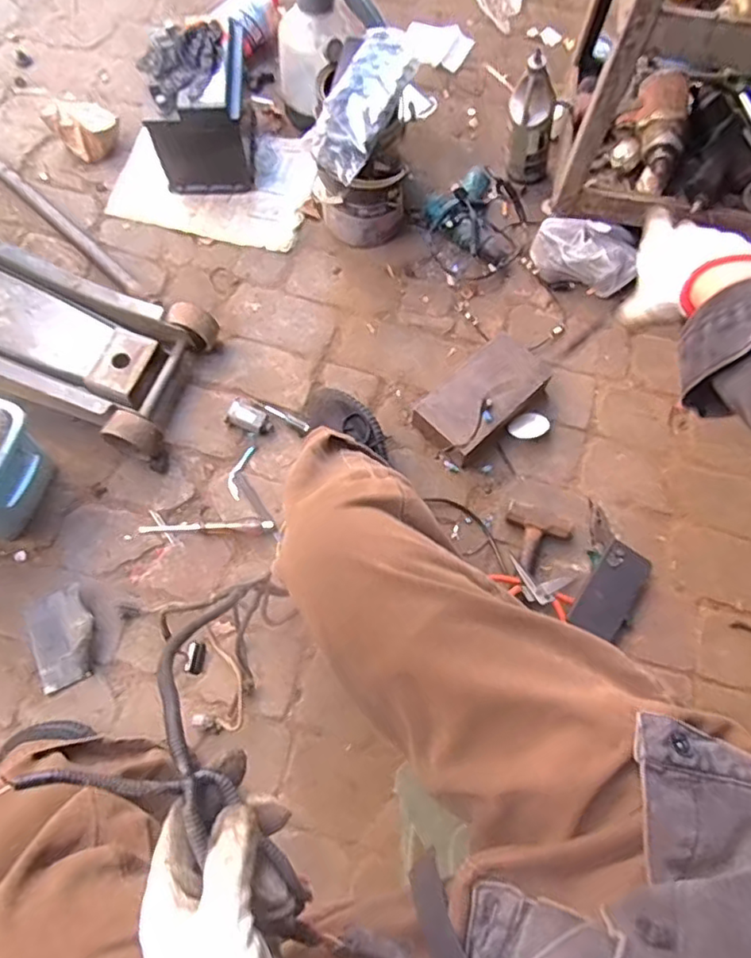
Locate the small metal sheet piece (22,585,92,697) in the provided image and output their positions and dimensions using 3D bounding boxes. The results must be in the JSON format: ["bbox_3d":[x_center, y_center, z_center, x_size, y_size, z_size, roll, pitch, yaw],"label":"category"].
[{"bbox_3d":[-0.449,0.228,0.875,0.096,0.030,0.134,-25,76,-8],"label":"small metal sheet piece"}]

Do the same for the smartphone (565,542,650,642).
[{"bbox_3d":[0.370,0.173,0.947,0.074,0.009,0.154,36,73,8],"label":"smartphone"}]

